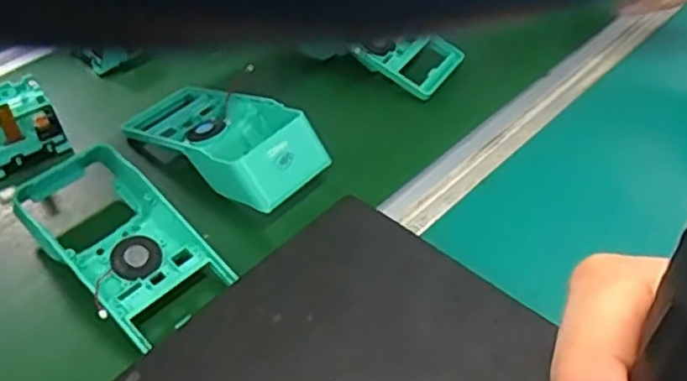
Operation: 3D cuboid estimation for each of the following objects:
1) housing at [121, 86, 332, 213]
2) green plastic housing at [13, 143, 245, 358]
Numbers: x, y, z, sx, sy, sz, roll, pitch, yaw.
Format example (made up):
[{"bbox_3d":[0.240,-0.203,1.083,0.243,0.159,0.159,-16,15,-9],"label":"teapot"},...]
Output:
[{"bbox_3d":[-0.103,-0.048,0.562,0.187,0.051,0.088,34,56,28],"label":"housing"},{"bbox_3d":[-0.162,0.036,0.485,0.087,0.045,0.177,-36,56,-28],"label":"green plastic housing"}]

